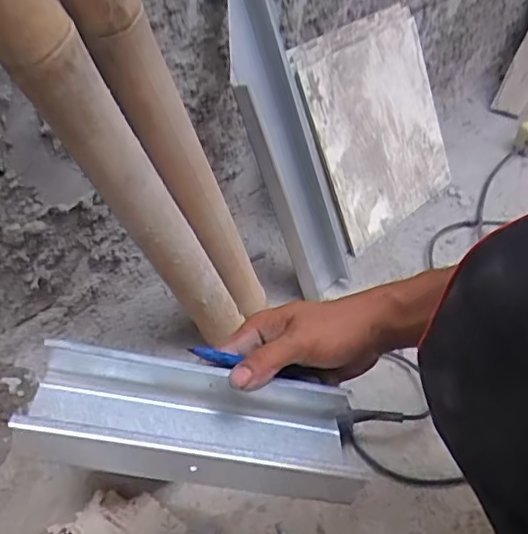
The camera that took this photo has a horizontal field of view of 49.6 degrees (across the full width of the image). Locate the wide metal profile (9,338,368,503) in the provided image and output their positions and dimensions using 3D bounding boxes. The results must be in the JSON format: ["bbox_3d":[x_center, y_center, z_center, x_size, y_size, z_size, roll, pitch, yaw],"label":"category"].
[{"bbox_3d":[-0.045,0.098,0.393,0.212,0.039,0.077,10,40,-13],"label":"wide metal profile"}]

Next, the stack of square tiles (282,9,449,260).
[{"bbox_3d":[0.186,-0.234,0.942,0.323,0.321,0.026,-36,24,-35],"label":"stack of square tiles"}]

